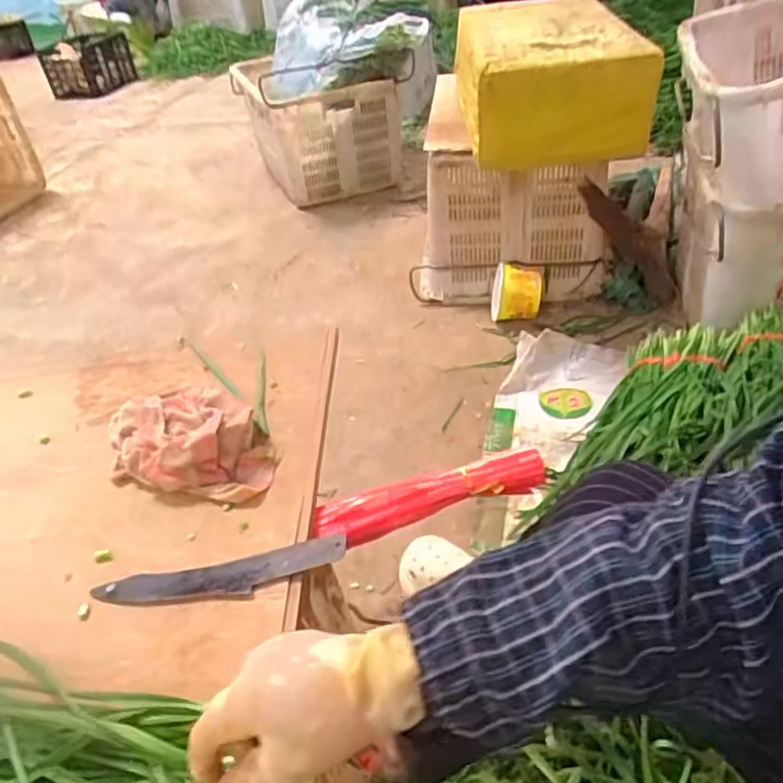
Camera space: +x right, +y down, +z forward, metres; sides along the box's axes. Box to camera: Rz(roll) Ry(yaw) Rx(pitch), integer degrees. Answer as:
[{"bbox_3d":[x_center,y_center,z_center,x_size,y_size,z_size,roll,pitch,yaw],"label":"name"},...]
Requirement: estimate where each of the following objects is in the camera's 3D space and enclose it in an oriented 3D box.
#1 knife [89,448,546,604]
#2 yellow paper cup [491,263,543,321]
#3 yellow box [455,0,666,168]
[{"bbox_3d":[-0.044,0.127,0.589,0.414,0.042,0.075,-21,40,-17],"label":"knife"},{"bbox_3d":[0.290,-0.224,1.479,0.112,0.120,0.111,1,40,7],"label":"yellow paper cup"},{"bbox_3d":[0.319,-0.679,1.371,0.336,0.185,0.547,-5,38,3],"label":"yellow box"}]

